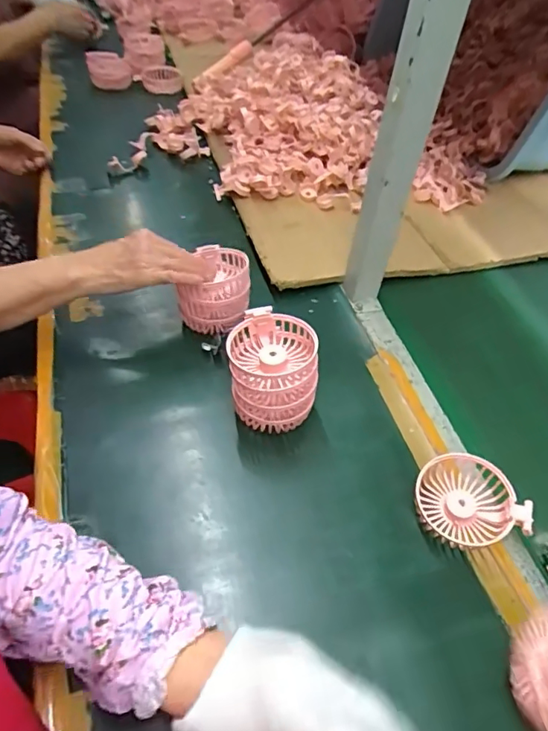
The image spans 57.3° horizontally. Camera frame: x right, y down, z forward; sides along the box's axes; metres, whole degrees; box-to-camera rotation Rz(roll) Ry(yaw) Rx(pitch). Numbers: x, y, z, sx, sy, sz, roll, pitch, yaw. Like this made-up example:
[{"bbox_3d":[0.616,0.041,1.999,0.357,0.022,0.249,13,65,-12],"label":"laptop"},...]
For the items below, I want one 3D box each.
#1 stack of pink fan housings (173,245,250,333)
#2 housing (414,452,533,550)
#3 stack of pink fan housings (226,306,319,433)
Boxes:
[{"bbox_3d":[-0.075,-0.098,0.641,0.085,0.085,0.094,-1,50,-6],"label":"stack of pink fan housings"},{"bbox_3d":[0.187,0.133,0.488,0.082,0.040,0.094,-21,55,-21],"label":"housing"},{"bbox_3d":[-0.001,0.008,0.546,0.097,0.095,0.098,12,50,5],"label":"stack of pink fan housings"}]

